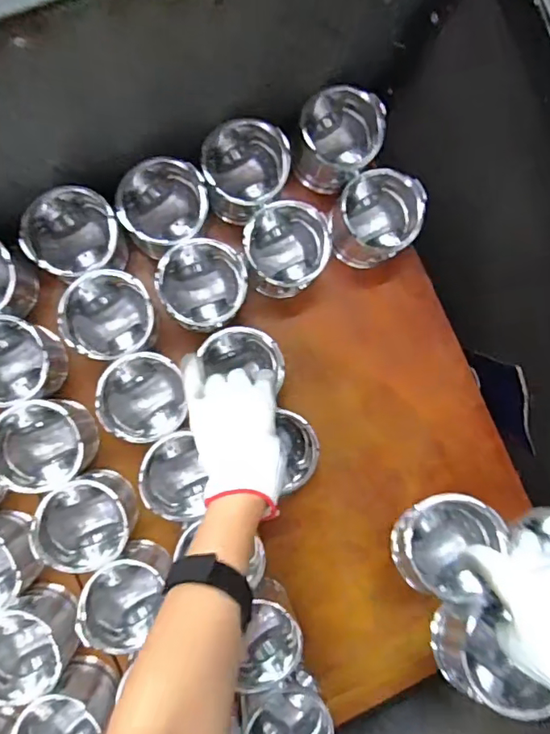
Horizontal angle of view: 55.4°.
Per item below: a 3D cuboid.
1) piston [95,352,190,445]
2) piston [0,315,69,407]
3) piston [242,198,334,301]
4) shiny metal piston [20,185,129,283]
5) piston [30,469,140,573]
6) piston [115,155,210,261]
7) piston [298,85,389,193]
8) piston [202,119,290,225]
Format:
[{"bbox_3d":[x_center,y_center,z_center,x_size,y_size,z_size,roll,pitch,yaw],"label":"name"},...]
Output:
[{"bbox_3d":[-0.137,0.031,0.559,0.087,0.074,0.089,-4,90,-5],"label":"piston"},{"bbox_3d":[-0.271,-0.006,0.538,0.092,0.070,0.088,-3,90,-5],"label":"piston"},{"bbox_3d":[0.009,-0.129,0.586,0.087,0.099,0.093,0,90,-5],"label":"piston"},{"bbox_3d":[-0.208,-0.136,0.555,0.092,0.077,0.088,2,89,-5],"label":"shiny metal piston"},{"bbox_3d":[-0.195,0.157,0.545,0.088,0.078,0.087,5,89,-5],"label":"piston"},{"bbox_3d":[-0.118,-0.168,0.564,0.089,0.068,0.095,-2,90,-5],"label":"piston"},{"bbox_3d":[0.069,-0.253,0.592,0.086,0.099,0.081,0,90,-5],"label":"piston"},{"bbox_3d":[-0.033,-0.211,0.576,0.090,0.082,0.095,2,89,-5],"label":"piston"}]

